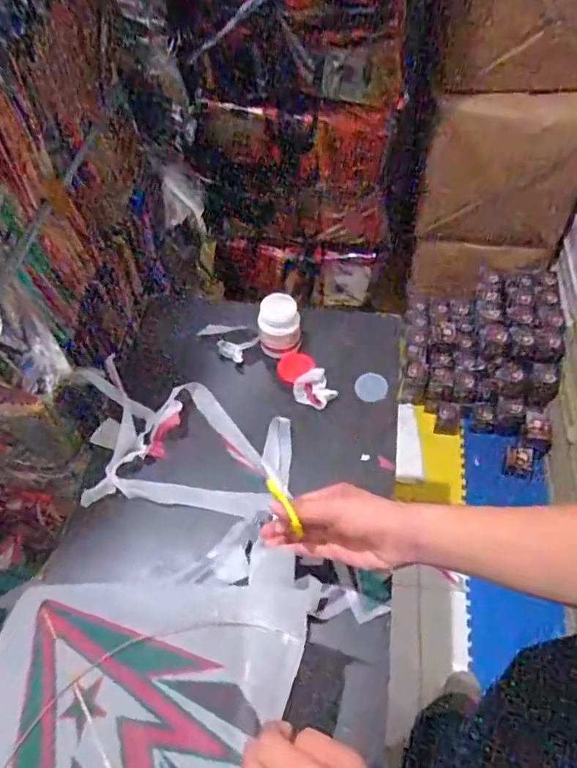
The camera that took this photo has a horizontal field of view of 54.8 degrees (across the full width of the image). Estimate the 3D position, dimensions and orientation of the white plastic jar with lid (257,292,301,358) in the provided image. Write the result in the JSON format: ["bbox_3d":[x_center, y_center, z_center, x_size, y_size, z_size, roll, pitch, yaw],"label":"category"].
[{"bbox_3d":[-0.015,-0.082,0.789,0.062,0.071,0.053,-13,56,-5],"label":"white plastic jar with lid"}]

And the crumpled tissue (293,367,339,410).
[{"bbox_3d":[0.035,0.008,0.776,0.051,0.017,0.055,-23,58,-11],"label":"crumpled tissue"}]

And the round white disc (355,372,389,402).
[{"bbox_3d":[0.117,0.005,0.787,0.045,0.041,0.007,14,17,6],"label":"round white disc"}]

